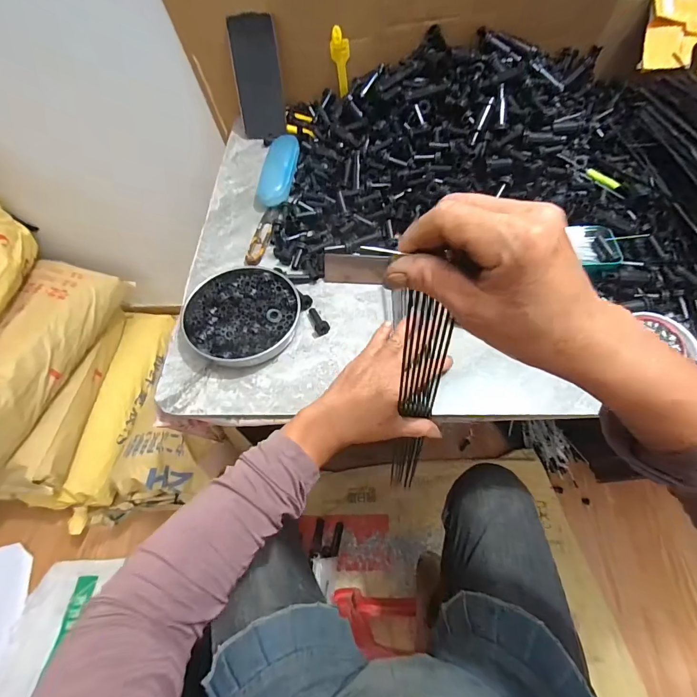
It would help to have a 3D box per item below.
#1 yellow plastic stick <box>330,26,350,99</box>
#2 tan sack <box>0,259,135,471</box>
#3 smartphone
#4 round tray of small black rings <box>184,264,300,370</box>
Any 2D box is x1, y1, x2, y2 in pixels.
[{"bbox_3d":[-0.011,-0.491,0.621,0.032,0.095,0.016,-18,62,-8],"label":"yellow plastic stick"},{"bbox_3d":[-0.799,0.020,0.868,0.178,0.190,0.588,10,62,8],"label":"tan sack"},{"bbox_3d":[-0.152,-0.454,0.610,0.077,0.166,0.014,0,32,2],"label":"smartphone"},{"bbox_3d":[-0.129,-0.045,0.444,0.134,0.033,0.134,-1,61,2],"label":"round tray of small black rings"}]

